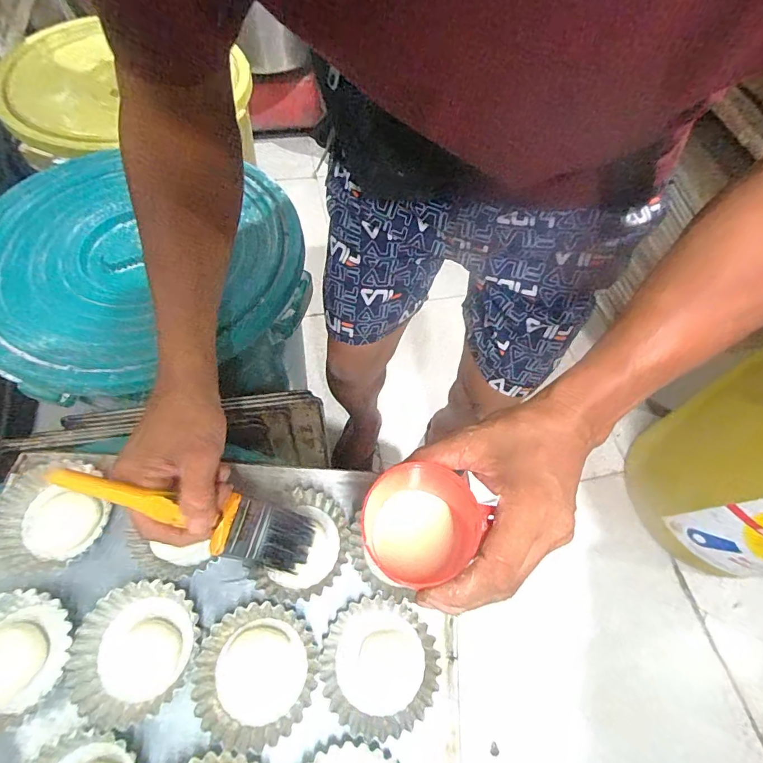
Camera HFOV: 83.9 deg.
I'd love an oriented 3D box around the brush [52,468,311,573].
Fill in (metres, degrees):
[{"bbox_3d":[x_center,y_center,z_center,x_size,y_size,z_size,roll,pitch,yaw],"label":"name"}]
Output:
[{"bbox_3d":[-0.134,0.104,0.325,0.018,0.210,0.047,-15,54,35],"label":"brush"}]

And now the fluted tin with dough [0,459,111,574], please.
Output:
[{"bbox_3d":[-0.317,0.127,0.404,0.095,0.026,0.101,2,61,-3],"label":"fluted tin with dough"}]

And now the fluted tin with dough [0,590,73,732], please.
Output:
[{"bbox_3d":[-0.314,0.228,0.349,0.084,0.029,0.096,2,61,-3],"label":"fluted tin with dough"}]

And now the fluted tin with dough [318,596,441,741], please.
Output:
[{"bbox_3d":[-0.004,0.241,0.364,0.097,0.026,0.095,2,61,-3],"label":"fluted tin with dough"}]

